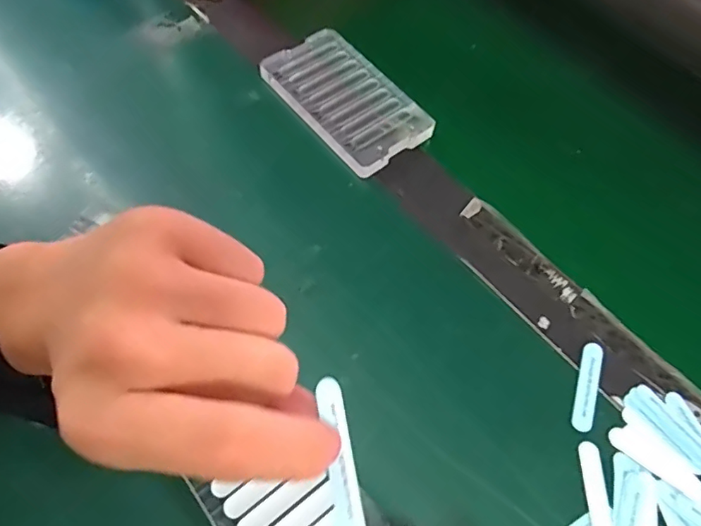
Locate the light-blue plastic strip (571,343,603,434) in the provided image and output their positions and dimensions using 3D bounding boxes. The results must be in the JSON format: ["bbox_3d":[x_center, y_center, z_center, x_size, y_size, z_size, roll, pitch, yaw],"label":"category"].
[{"bbox_3d":[0.135,0.069,0.299,0.012,0.004,0.051,18,65,7],"label":"light-blue plastic strip"}]

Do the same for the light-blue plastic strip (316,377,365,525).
[{"bbox_3d":[-0.003,0.063,0.168,0.008,0.005,0.052,-8,67,-5],"label":"light-blue plastic strip"}]

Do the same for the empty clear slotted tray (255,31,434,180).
[{"bbox_3d":[-0.003,-0.120,0.382,0.067,0.013,0.119,-36,70,-17],"label":"empty clear slotted tray"}]

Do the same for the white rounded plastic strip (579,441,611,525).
[{"bbox_3d":[0.128,0.120,0.274,0.012,0.004,0.051,3,64,0],"label":"white rounded plastic strip"}]

